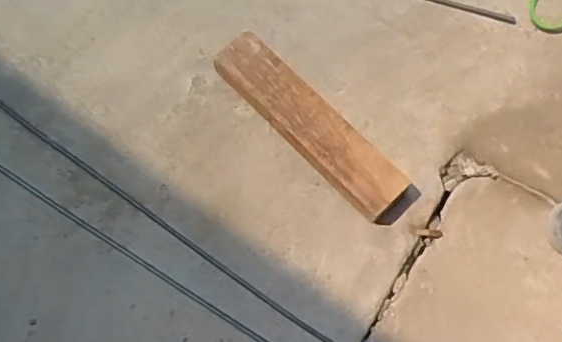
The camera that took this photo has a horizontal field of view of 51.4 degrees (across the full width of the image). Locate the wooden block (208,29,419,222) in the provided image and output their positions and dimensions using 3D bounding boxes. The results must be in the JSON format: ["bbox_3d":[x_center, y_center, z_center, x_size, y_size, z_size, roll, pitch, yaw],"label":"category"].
[{"bbox_3d":[0.049,-0.065,0.881,0.361,0.066,0.086,43,77,13],"label":"wooden block"}]

